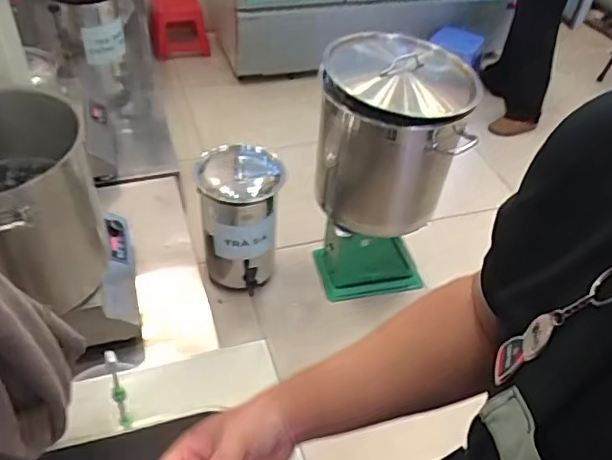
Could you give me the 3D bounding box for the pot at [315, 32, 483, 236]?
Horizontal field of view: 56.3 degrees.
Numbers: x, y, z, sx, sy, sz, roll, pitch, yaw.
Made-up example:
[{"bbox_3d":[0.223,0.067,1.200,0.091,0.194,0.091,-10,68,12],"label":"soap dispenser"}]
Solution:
[{"bbox_3d":[0.231,-0.281,1.647,0.375,0.480,0.397,3,43,-3],"label":"pot"}]

